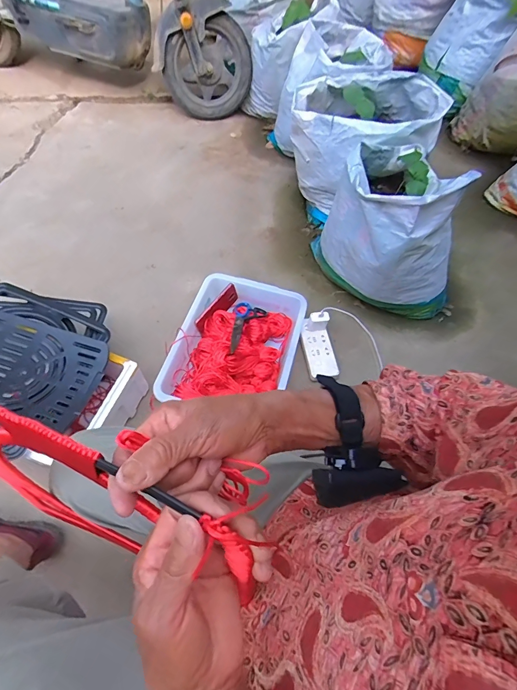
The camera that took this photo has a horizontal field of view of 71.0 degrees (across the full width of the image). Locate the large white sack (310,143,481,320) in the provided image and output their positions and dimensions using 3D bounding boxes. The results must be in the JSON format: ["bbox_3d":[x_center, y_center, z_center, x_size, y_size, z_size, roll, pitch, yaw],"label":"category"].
[{"bbox_3d":[0.380,-0.336,1.026,0.329,0.406,0.376,-4,60,-6],"label":"large white sack"}]

